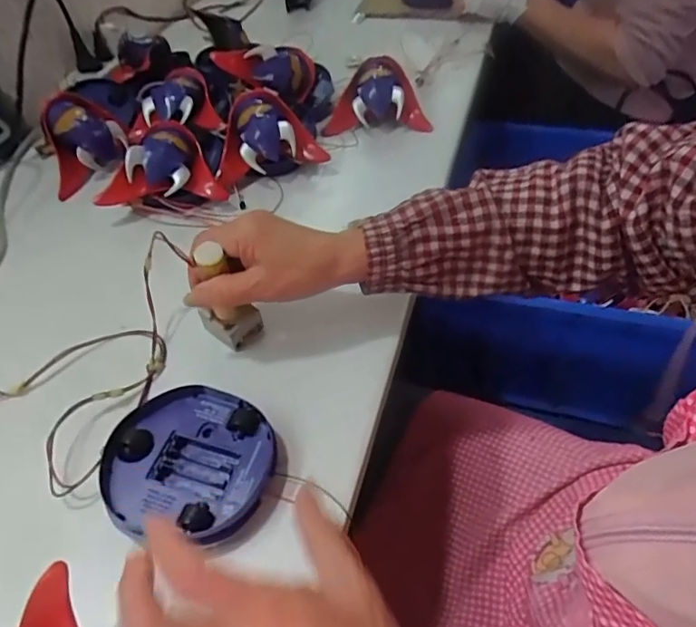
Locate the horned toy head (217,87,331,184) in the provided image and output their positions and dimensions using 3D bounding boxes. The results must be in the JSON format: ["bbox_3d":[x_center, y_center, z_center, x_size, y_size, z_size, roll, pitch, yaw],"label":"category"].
[{"bbox_3d":[-0.093,-0.191,0.614,0.128,0.078,0.085,-21,49,-13],"label":"horned toy head"}]

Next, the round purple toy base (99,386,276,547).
[{"bbox_3d":[-0.106,0.102,0.371,0.108,0.033,0.099,-3,48,3],"label":"round purple toy base"}]

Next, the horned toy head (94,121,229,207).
[{"bbox_3d":[-0.193,-0.154,0.585,0.122,0.073,0.077,-4,48,2],"label":"horned toy head"}]

